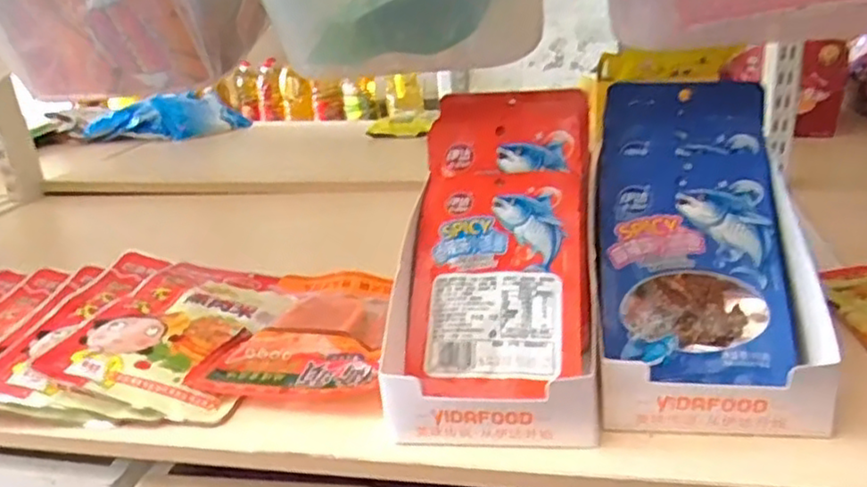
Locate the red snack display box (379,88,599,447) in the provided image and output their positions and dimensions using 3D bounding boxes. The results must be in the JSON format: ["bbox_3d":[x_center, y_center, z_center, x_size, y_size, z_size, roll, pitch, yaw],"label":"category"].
[{"bbox_3d":[0.042,0.003,0.456,0.132,0.062,0.263,0,58,13],"label":"red snack display box"}]

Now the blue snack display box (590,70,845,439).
[{"bbox_3d":[0.175,-0.007,0.442,0.130,0.053,0.261,0,55,12],"label":"blue snack display box"}]

